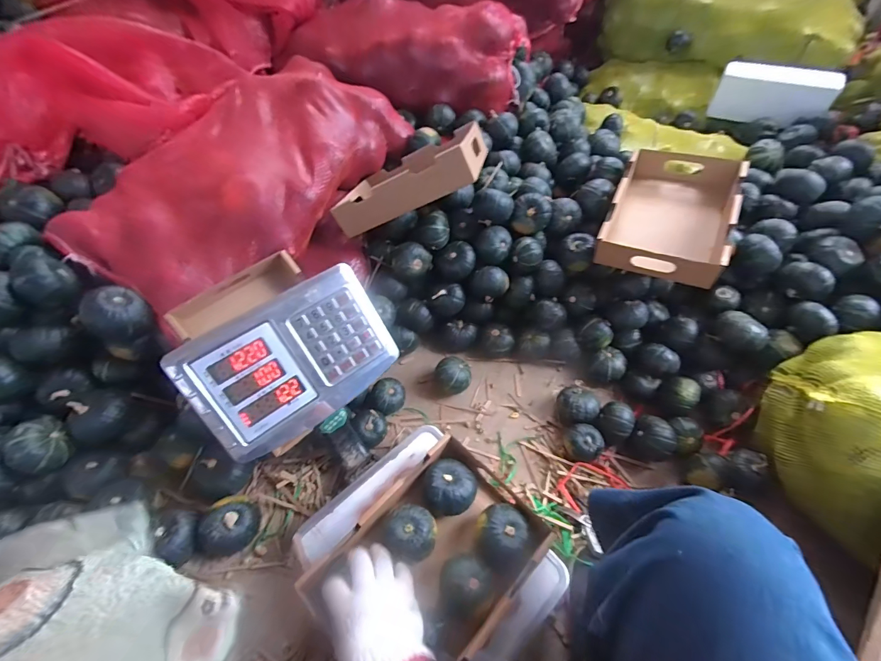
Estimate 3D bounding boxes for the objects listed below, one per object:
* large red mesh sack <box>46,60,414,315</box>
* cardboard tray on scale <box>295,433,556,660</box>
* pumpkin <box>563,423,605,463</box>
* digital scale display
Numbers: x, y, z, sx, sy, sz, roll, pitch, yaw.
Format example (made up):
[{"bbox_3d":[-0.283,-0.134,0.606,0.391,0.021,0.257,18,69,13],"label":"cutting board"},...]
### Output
[{"bbox_3d":[-0.437,-0.351,0.811,0.466,0.189,0.643,23,56,15],"label":"large red mesh sack"},{"bbox_3d":[-0.019,0.327,0.542,0.230,0.078,0.285,38,61,24],"label":"cardboard tray on scale"},{"bbox_3d":[0.282,0.221,0.735,0.063,0.049,0.072,-31,60,-23],"label":"pumpkin"},{"bbox_3d":[-0.195,0.037,0.500,0.243,0.065,0.163,-37,104,-22],"label":"digital scale display"}]

